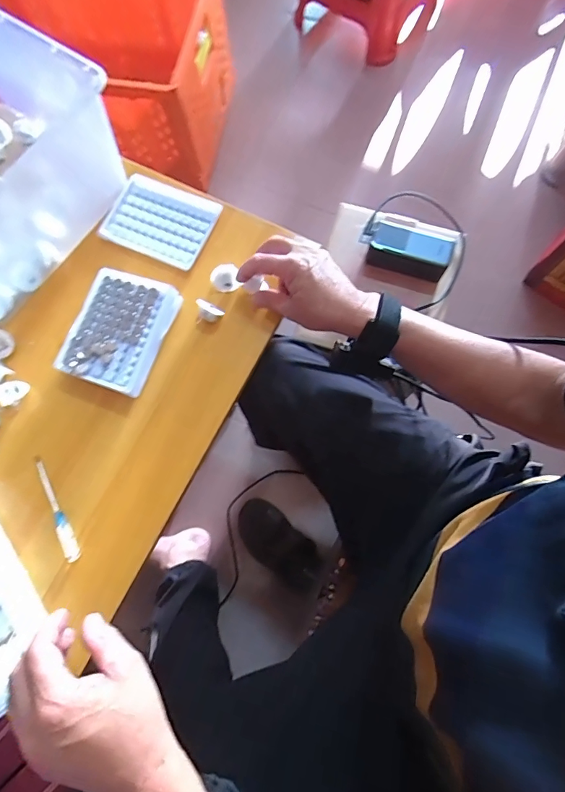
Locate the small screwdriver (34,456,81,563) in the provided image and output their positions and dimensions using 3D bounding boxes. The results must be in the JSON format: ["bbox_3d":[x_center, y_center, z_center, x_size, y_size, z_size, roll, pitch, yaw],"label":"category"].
[{"bbox_3d":[-0.251,0.122,0.467,0.014,0.014,0.125,-28,76,-6],"label":"small screwdriver"}]

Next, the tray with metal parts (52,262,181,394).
[{"bbox_3d":[-0.190,-0.075,0.495,0.100,0.039,0.132,19,77,6],"label":"tray with metal parts"}]

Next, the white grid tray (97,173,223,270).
[{"bbox_3d":[-0.157,-0.226,0.545,0.133,0.015,0.103,23,77,7],"label":"white grid tray"}]

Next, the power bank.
[{"bbox_3d":[0.212,-0.243,0.709,0.131,0.047,0.059,15,76,5],"label":"power bank"}]

